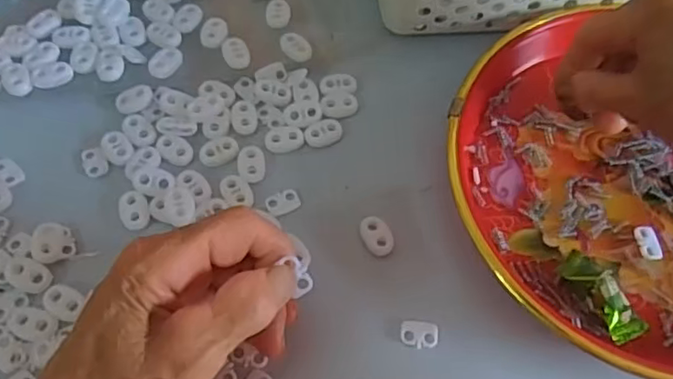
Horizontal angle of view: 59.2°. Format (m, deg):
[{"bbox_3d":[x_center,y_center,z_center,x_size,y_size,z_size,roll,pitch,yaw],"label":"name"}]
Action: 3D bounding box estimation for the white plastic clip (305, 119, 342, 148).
[{"bbox_3d":[-0.007,-0.032,0.341,0.022,0.004,0.014,-20,66,-13],"label":"white plastic clip"}]

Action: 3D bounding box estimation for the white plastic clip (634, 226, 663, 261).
[{"bbox_3d":[0.164,0.028,0.310,0.013,0.004,0.018,-5,63,-6],"label":"white plastic clip"}]

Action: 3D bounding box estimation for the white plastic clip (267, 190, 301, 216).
[{"bbox_3d":[-0.029,0.007,0.322,0.018,0.004,0.012,-25,67,-15],"label":"white plastic clip"}]

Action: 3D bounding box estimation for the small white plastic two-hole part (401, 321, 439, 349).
[{"bbox_3d":[0.041,0.071,0.291,0.018,0.004,0.013,1,63,-3],"label":"small white plastic two-hole part"}]

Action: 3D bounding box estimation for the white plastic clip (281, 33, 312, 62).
[{"bbox_3d":[-0.024,-0.085,0.357,0.020,0.009,0.013,33,66,13],"label":"white plastic clip"}]

